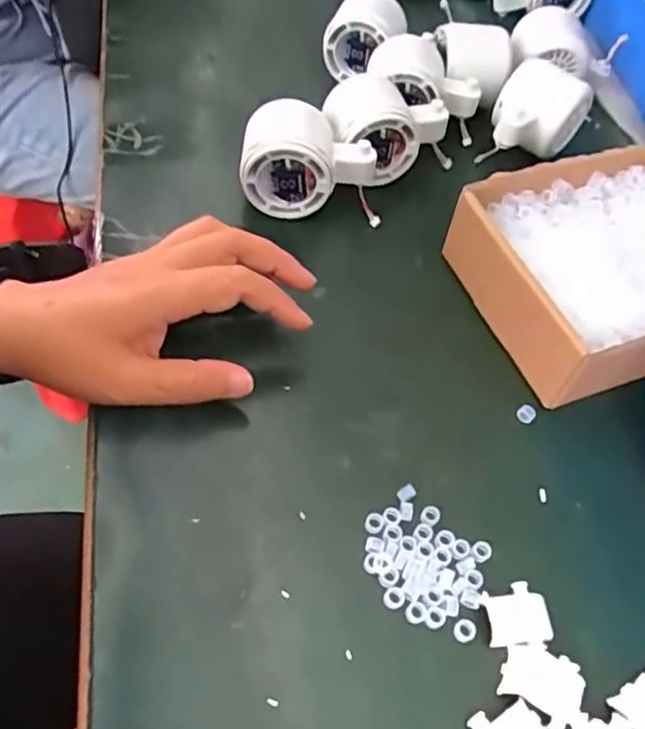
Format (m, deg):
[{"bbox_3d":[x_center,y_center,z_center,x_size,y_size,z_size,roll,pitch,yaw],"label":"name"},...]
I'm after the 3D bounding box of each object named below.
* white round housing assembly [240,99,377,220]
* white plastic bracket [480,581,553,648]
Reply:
[{"bbox_3d":[-0.010,-0.127,0.426,0.085,0.067,0.052,5,55,-3],"label":"white round housing assembly"},{"bbox_3d":[0.088,0.113,0.297,0.028,0.004,0.027,4,56,-5],"label":"white plastic bracket"}]

